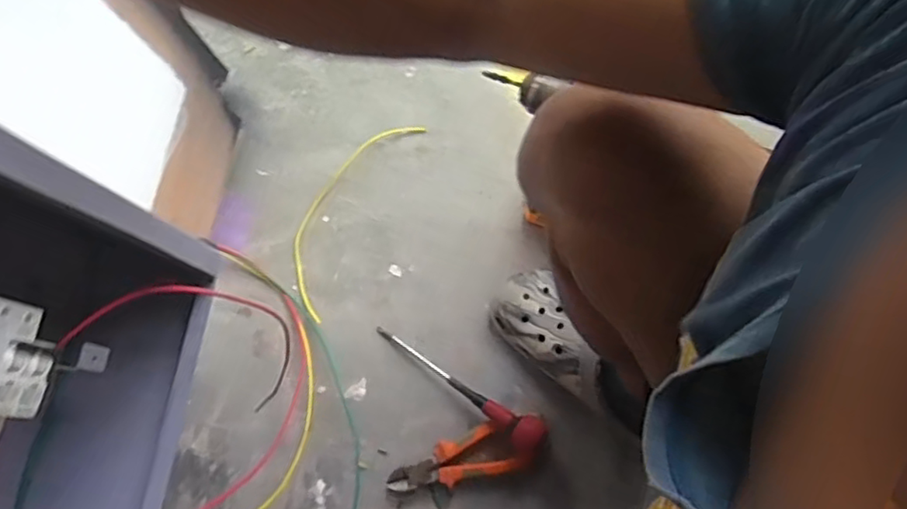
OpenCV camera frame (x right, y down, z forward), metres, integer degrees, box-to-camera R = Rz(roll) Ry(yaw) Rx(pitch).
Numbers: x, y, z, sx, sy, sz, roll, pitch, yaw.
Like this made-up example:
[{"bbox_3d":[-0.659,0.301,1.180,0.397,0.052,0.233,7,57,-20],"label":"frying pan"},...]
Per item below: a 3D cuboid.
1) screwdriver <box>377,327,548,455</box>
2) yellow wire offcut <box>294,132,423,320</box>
[{"bbox_3d":[0.002,0.150,0.689,0.218,0.040,0.038,29,75,7],"label":"screwdriver"},{"bbox_3d":[-0.132,-0.059,0.773,0.081,0.009,0.277,26,75,6],"label":"yellow wire offcut"}]

